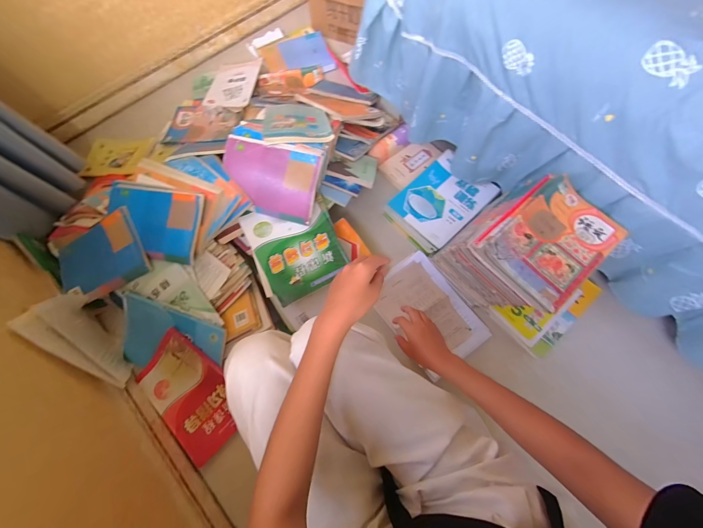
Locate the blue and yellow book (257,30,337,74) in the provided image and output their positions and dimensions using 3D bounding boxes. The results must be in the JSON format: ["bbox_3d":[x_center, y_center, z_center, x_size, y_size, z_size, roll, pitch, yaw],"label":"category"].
[{"bbox_3d":[-0.213,-0.823,1.179,0.258,0.018,0.179,-21,80,-12],"label":"blue and yellow book"}]

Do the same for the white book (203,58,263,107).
[{"bbox_3d":[-0.451,-0.688,1.131,0.177,0.014,0.264,2,64,6],"label":"white book"}]

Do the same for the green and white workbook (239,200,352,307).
[{"bbox_3d":[-0.144,-0.041,0.782,0.224,0.021,0.250,-21,79,-12],"label":"green and white workbook"}]

